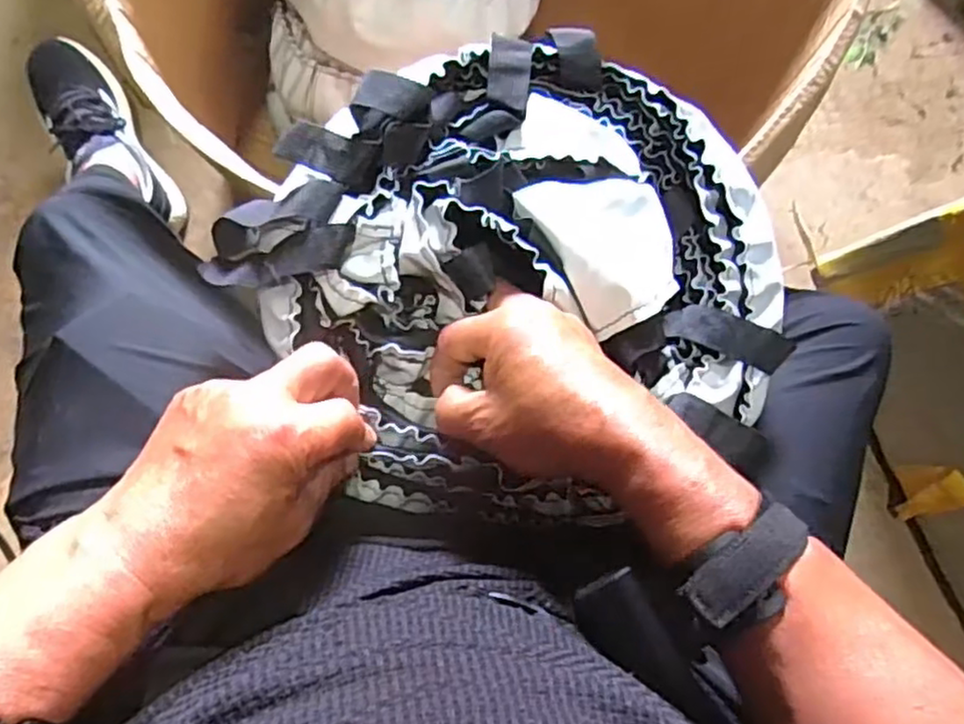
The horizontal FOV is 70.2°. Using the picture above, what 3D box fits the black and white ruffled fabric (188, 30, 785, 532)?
[{"bbox_3d":[0.037,-0.048,0.397,0.300,0.063,0.273,1,83,-7],"label":"black and white ruffled fabric"}]

